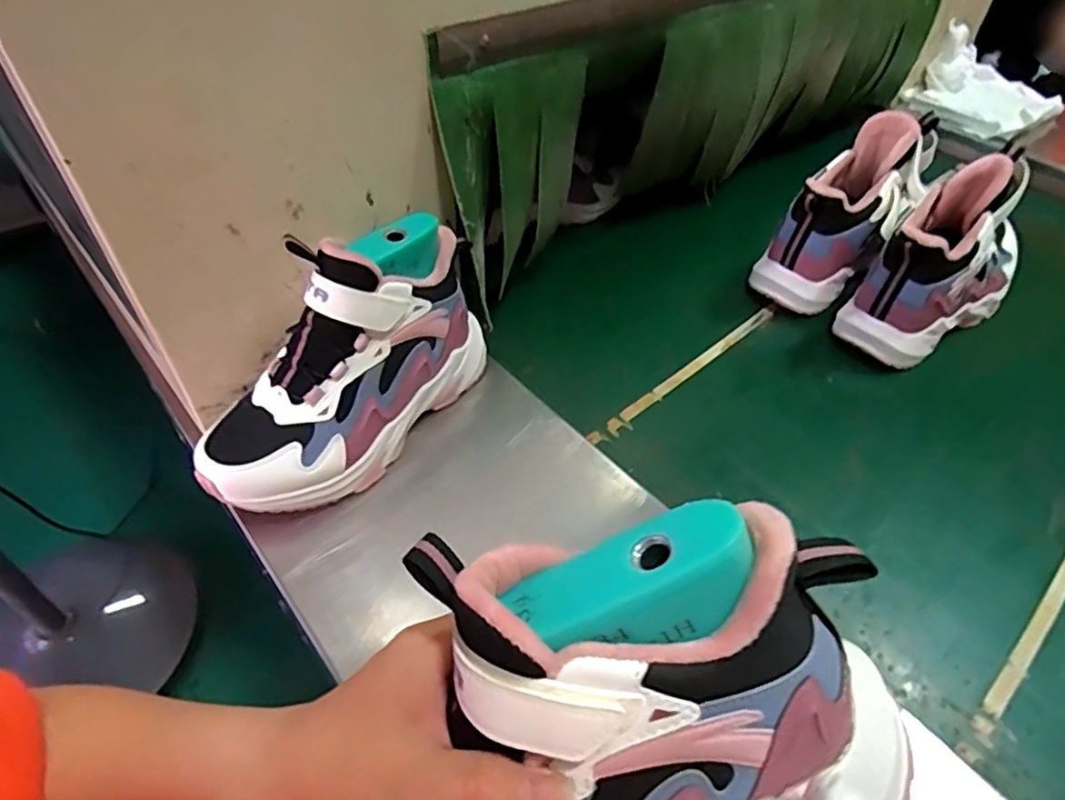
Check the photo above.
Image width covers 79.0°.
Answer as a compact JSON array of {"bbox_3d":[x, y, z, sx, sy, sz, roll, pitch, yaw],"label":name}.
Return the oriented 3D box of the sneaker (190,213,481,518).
[{"bbox_3d":[-0.128,-0.027,0.455,0.084,0.147,0.227,25,50,23],"label":"sneaker"}]

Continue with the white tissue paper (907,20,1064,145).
[{"bbox_3d":[0.653,-0.447,0.921,0.166,0.093,0.171,-26,51,-25],"label":"white tissue paper"}]

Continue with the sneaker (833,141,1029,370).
[{"bbox_3d":[0.403,-0.143,0.609,0.233,0.152,0.085,-30,52,-27],"label":"sneaker"}]

